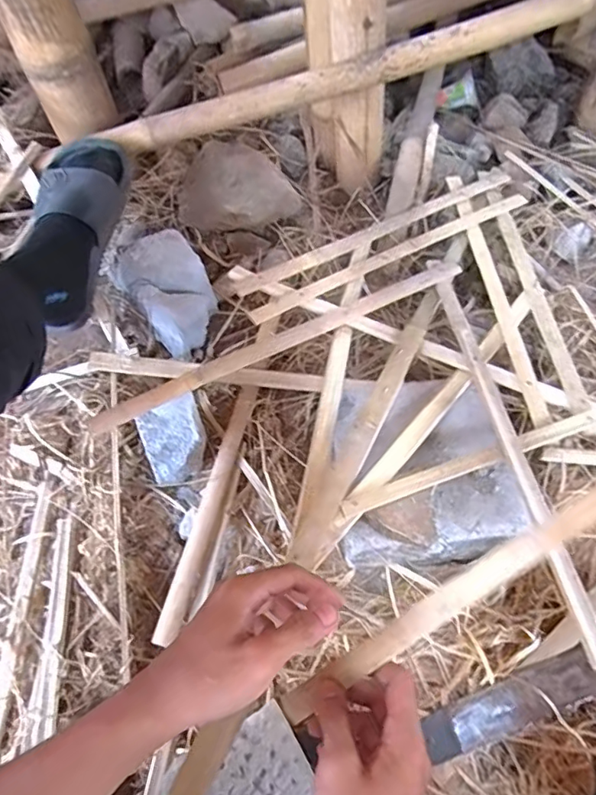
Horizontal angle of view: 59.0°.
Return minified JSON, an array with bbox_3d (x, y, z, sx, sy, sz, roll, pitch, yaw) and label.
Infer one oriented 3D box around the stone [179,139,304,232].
[{"bbox_3d":[-0.104,-0.330,0.862,0.194,0.094,0.139,21,60,19],"label":"stone"}]

